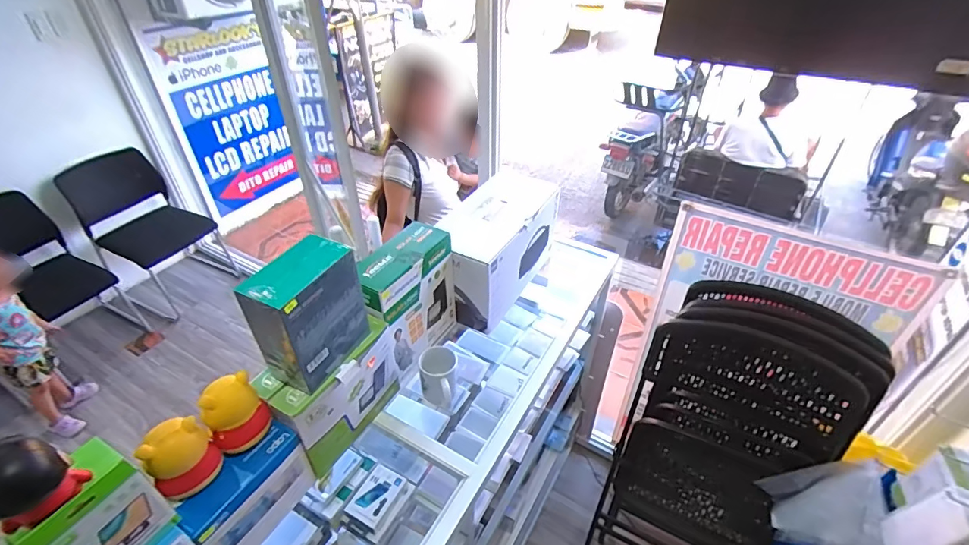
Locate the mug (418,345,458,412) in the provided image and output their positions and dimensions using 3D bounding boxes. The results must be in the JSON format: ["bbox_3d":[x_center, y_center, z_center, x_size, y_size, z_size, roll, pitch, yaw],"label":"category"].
[{"bbox_3d":[-0.095,0.221,0.962,0.078,0.084,0.096,-4,39,-5],"label":"mug"}]

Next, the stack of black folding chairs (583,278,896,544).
[{"bbox_3d":[0.695,0.618,1.431,0.525,1.079,0.457,19,43,22],"label":"stack of black folding chairs"}]

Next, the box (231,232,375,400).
[{"bbox_3d":[-0.288,0.069,0.757,0.096,0.203,0.170,19,42,22],"label":"box"}]

